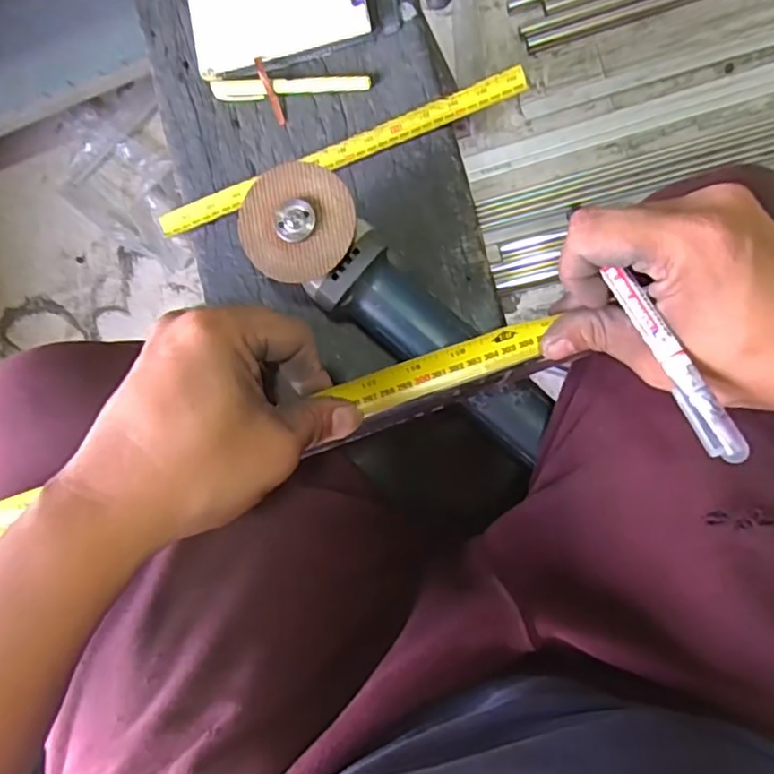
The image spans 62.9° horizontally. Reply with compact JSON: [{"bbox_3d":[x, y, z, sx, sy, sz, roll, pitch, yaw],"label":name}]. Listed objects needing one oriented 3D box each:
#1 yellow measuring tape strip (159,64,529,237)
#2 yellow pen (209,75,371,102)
[{"bbox_3d":[-0.042,-0.196,0.536,0.324,0.010,0.021,-19,93,9],"label":"yellow measuring tape strip"},{"bbox_3d":[-0.083,-0.259,0.545,0.136,0.011,0.015,0,92,9],"label":"yellow pen"}]

